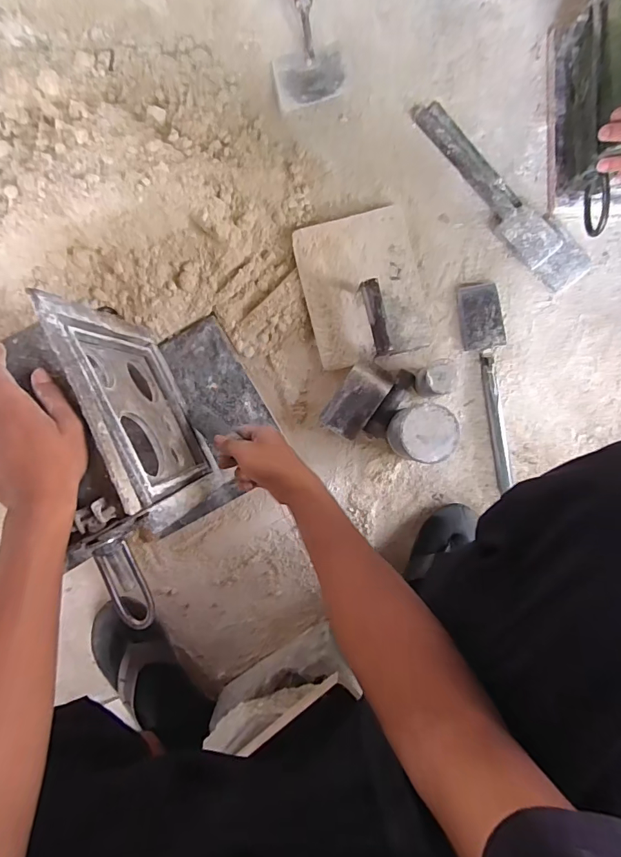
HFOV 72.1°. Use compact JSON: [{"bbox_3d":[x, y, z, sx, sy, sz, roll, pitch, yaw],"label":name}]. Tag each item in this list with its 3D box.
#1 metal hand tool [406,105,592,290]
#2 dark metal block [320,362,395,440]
[{"bbox_3d":[0.265,-0.337,0.617,0.068,0.023,0.334,-41,87,3],"label":"metal hand tool"},{"bbox_3d":[0.064,-0.037,0.604,0.062,0.054,0.111,33,88,4],"label":"dark metal block"}]

